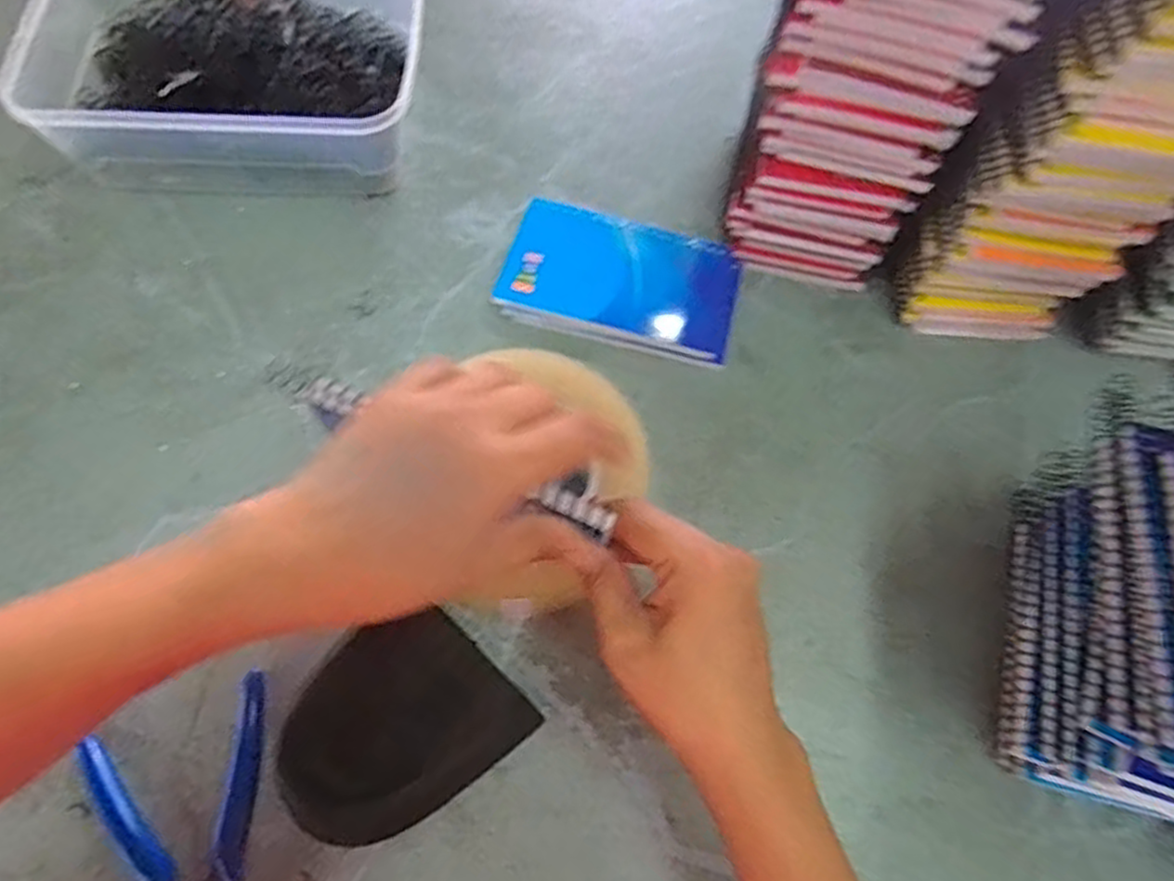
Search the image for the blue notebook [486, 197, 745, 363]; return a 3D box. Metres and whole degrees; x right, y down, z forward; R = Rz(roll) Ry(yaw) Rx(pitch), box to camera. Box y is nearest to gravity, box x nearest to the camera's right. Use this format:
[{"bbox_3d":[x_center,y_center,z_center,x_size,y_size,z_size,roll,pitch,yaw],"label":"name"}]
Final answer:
[{"bbox_3d":[0.022,-0.097,0.457,0.143,0.012,0.090,13,67,-3],"label":"blue notebook"}]

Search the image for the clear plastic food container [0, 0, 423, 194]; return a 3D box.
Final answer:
[{"bbox_3d":[-0.225,-0.240,0.483,0.235,0.074,0.172,-1,67,-3],"label":"clear plastic food container"}]

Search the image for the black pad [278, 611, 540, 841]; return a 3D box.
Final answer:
[{"bbox_3d":[-0.088,0.132,0.340,0.103,0.012,0.084,-39,89,-9],"label":"black pad"}]

